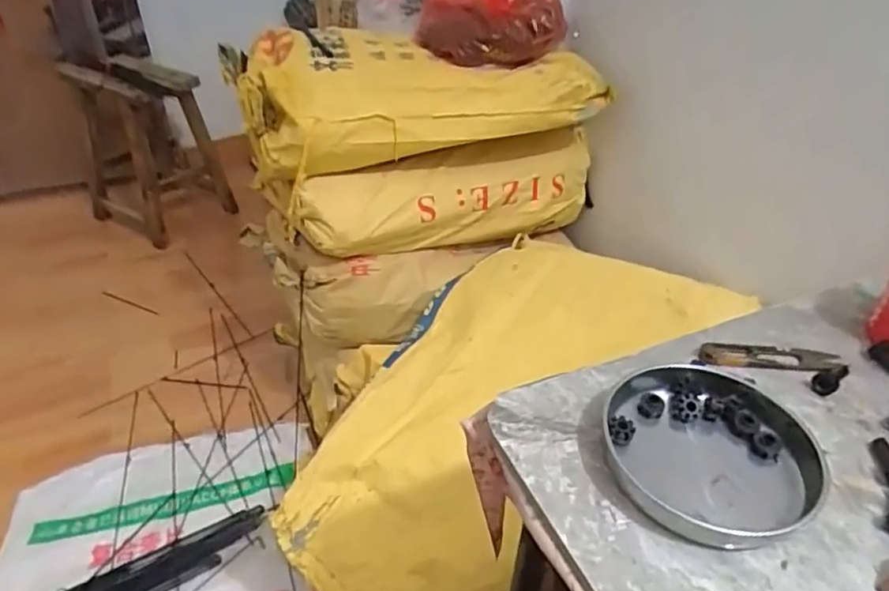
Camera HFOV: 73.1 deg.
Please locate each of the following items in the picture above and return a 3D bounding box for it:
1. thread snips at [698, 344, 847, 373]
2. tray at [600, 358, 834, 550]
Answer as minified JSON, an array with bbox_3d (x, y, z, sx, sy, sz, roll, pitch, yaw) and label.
[{"bbox_3d":[0.273,0.051,0.503,0.113,0.011,0.028,3,37,1],"label":"thread snips"},{"bbox_3d":[0.186,0.101,0.420,0.141,0.021,0.145,1,37,-1],"label":"tray"}]

